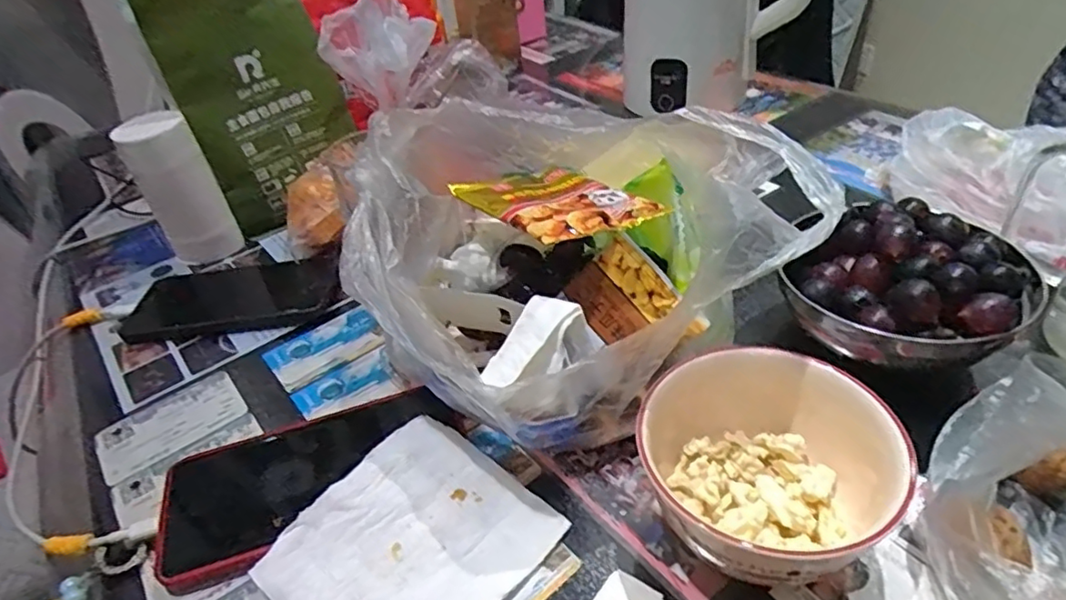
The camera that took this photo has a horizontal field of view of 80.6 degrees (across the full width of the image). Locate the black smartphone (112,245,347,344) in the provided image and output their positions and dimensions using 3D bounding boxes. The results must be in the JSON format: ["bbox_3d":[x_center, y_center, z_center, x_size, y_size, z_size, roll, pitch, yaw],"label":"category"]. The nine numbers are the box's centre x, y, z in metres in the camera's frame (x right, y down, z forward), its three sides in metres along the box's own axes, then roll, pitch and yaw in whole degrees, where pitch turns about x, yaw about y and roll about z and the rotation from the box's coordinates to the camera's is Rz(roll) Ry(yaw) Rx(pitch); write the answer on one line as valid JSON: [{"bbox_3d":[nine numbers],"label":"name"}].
[{"bbox_3d":[-0.244,-0.004,0.520,0.177,0.015,0.076,-7,38,0],"label":"black smartphone"}]

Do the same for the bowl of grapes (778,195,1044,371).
[{"bbox_3d":[0.228,-0.012,0.384,0.128,0.060,0.119,-5,38,4],"label":"bowl of grapes"}]

